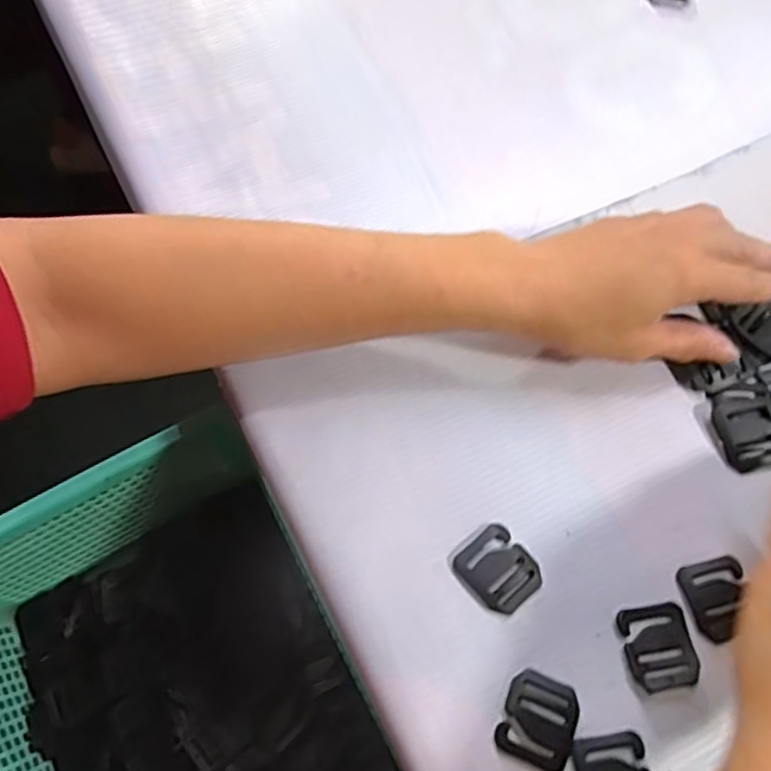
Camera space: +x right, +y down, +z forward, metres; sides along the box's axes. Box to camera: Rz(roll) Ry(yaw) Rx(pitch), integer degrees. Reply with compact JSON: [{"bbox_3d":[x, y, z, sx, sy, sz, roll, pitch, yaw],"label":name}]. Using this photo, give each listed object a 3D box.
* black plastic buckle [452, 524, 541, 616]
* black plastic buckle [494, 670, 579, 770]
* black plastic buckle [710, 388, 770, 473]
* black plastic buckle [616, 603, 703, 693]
[{"bbox_3d":[0.052,0.084,0.300,0.030,0.004,0.035,-39,74,-15],"label":"black plastic buckle"},{"bbox_3d":[0.066,0.142,0.277,0.031,0.004,0.034,24,70,8],"label":"black plastic buckle"},{"bbox_3d":[0.182,0.021,0.327,0.029,0.007,0.042,-15,69,-7],"label":"black plastic buckle"},{"bbox_3d":[0.121,0.116,0.289,0.029,0.004,0.035,-8,69,-4],"label":"black plastic buckle"}]

